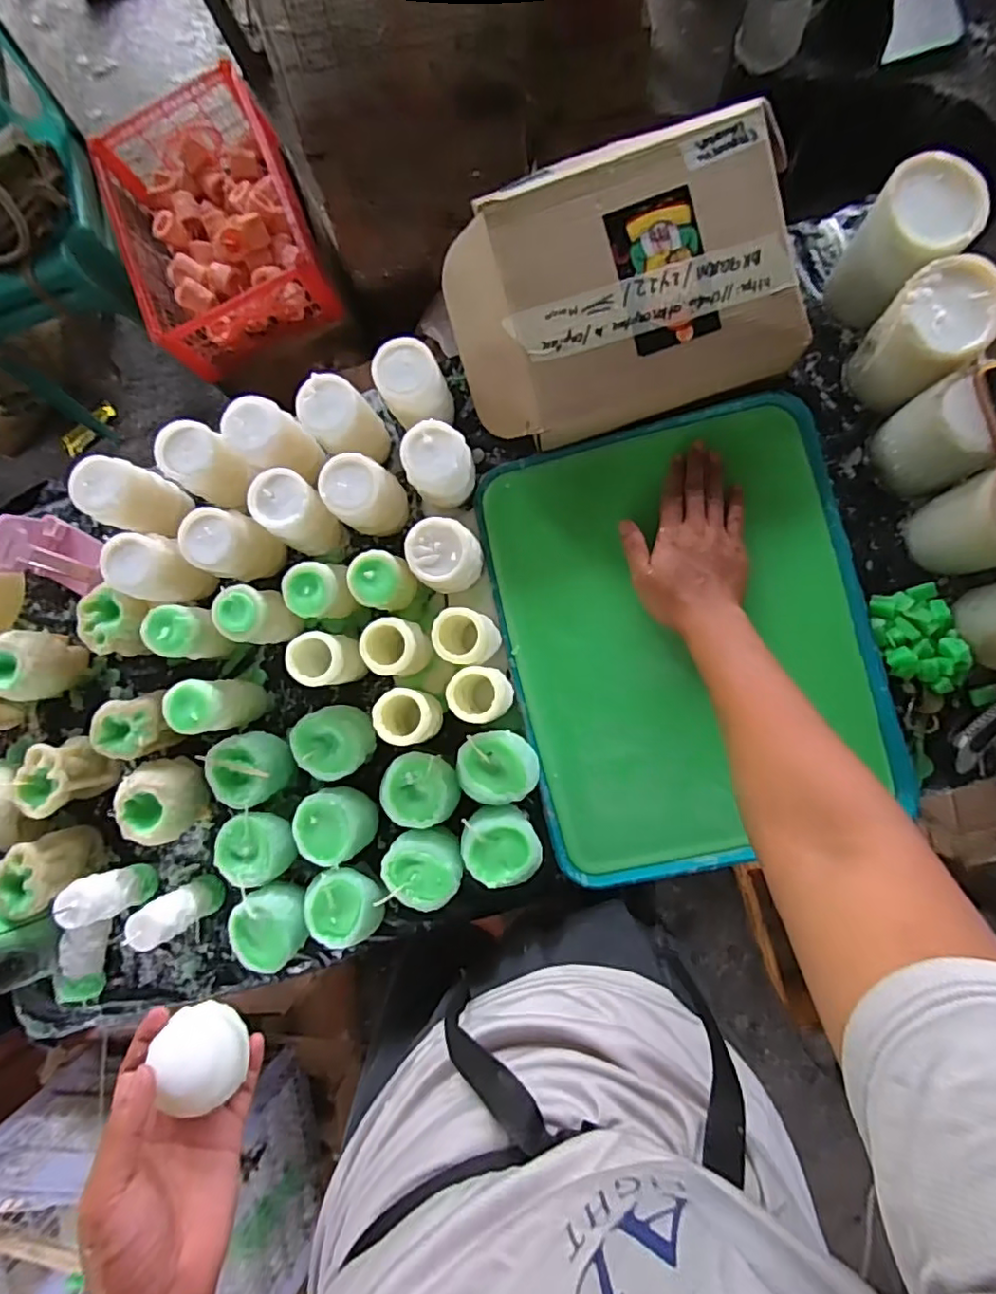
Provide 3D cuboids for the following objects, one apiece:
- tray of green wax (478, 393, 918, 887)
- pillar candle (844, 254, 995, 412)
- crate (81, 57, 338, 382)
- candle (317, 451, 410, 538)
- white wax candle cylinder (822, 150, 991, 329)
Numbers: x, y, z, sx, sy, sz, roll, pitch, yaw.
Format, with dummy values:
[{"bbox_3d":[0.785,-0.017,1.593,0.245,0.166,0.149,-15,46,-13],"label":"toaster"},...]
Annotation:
[{"bbox_3d":[0.185,-0.008,0.597,0.337,0.030,0.432,-12,86,6],"label":"tray of green wax"},{"bbox_3d":[0.378,-0.276,0.536,0.072,0.114,0.080,-40,84,3],"label":"pillar candle"},{"bbox_3d":[-0.526,-0.782,1.082,0.316,0.143,0.466,-20,85,5],"label":"crate"},{"bbox_3d":[-0.130,-0.147,0.586,0.057,0.090,0.062,0,87,6],"label":"candle"},{"bbox_3d":[0.363,-0.359,0.538,0.084,0.104,0.079,0,87,6],"label":"white wax candle cylinder"}]

